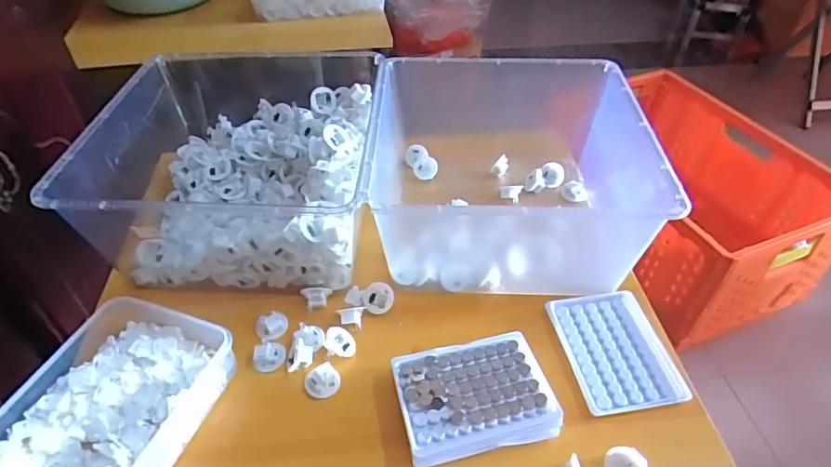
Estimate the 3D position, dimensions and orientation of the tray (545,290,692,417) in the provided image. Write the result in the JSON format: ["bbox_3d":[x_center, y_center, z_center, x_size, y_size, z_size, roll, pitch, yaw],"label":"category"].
[{"bbox_3d":[0.201,0.116,0.529,0.102,0.010,0.130,-6,45,-7],"label":"tray"}]

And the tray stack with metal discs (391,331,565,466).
[{"bbox_3d":[0.052,0.149,0.481,0.131,0.040,0.102,-8,45,-9],"label":"tray stack with metal discs"}]

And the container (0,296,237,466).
[{"bbox_3d":[-0.278,0.169,0.453,0.150,0.043,0.248,16,46,15],"label":"container"}]

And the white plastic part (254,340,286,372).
[{"bbox_3d":[-0.146,0.122,0.522,0.030,0.016,0.026,-2,45,-3],"label":"white plastic part"}]

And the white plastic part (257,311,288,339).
[{"bbox_3d":[-0.149,0.095,0.547,0.031,0.015,0.026,-21,48,-20],"label":"white plastic part"}]

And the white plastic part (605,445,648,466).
[{"bbox_3d":[0.178,0.196,0.441,0.034,0.024,0.025,29,51,26],"label":"white plastic part"}]

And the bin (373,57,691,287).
[{"bbox_3d":[0.108,-0.086,0.654,0.294,0.177,0.325,2,45,1],"label":"bin"}]

